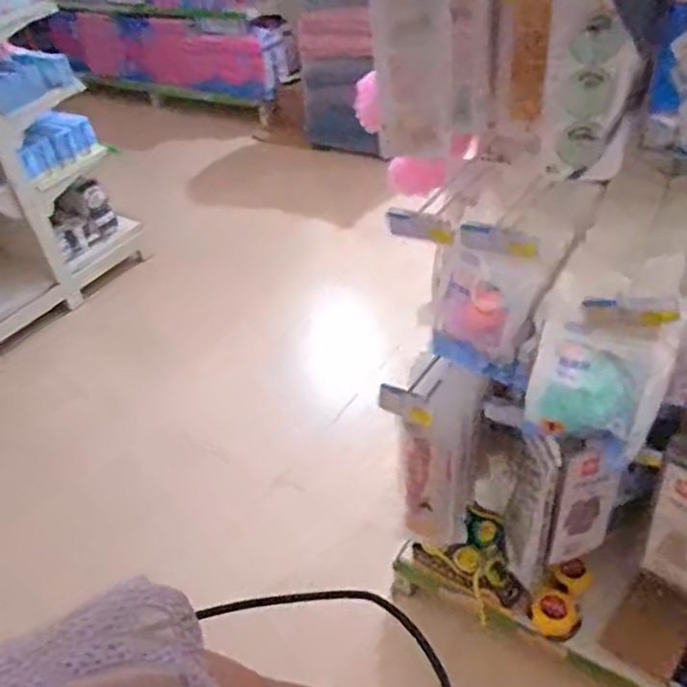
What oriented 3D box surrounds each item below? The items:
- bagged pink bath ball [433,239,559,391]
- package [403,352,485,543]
[{"bbox_3d":[0.190,-0.041,0.899,0.159,0.229,0.038,23,49,31],"label":"bagged pink bath ball"},{"bbox_3d":[0.180,0.227,1.165,0.128,0.416,0.089,-34,47,-28],"label":"package"}]

